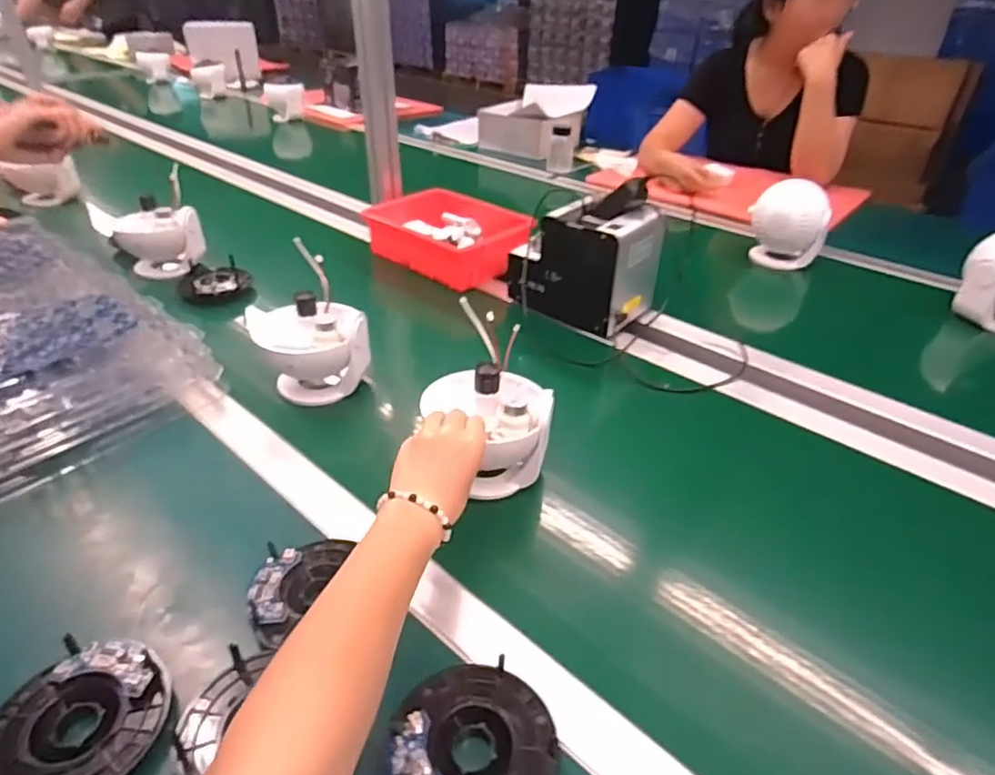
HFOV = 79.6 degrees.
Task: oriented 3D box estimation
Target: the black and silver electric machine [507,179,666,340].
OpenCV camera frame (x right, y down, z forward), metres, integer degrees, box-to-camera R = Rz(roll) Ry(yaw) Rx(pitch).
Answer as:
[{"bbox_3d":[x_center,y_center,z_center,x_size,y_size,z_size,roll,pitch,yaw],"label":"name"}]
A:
[{"bbox_3d":[0.119,-0.182,0.806,0.184,0.139,0.127,25,42,30],"label":"black and silver electric machine"}]

